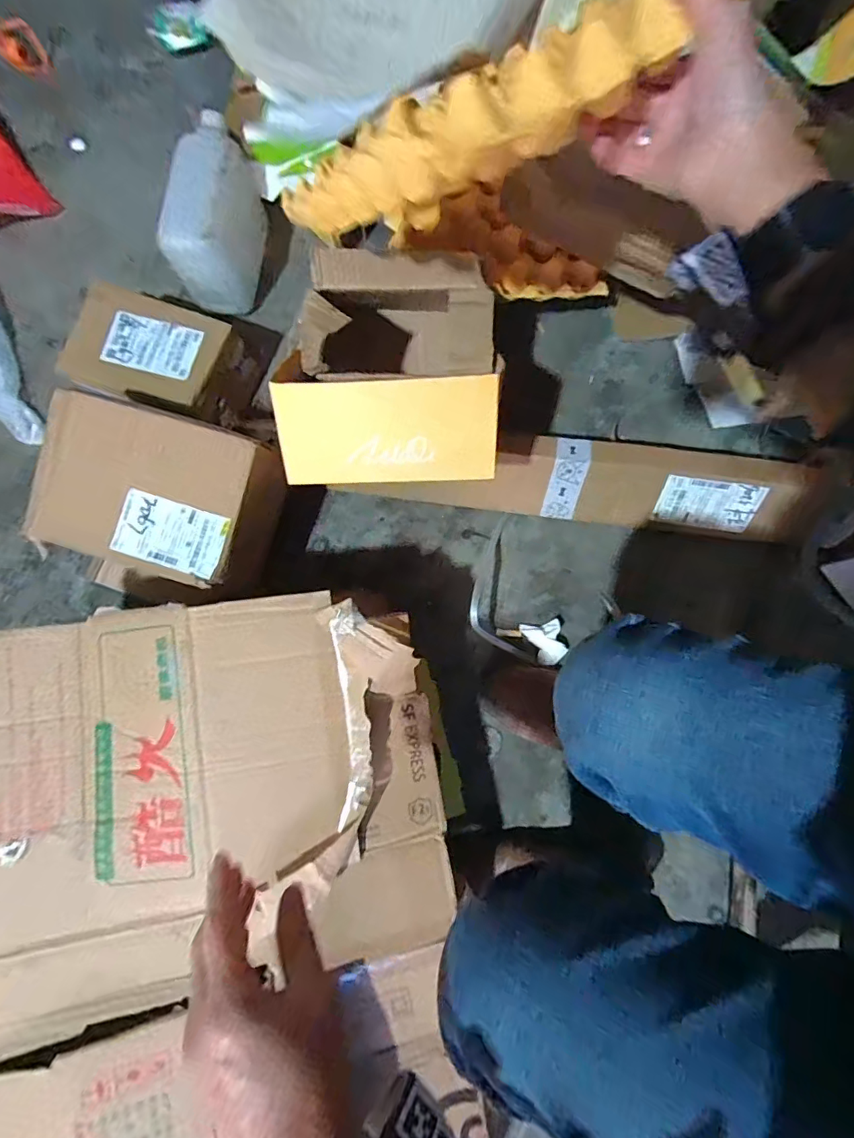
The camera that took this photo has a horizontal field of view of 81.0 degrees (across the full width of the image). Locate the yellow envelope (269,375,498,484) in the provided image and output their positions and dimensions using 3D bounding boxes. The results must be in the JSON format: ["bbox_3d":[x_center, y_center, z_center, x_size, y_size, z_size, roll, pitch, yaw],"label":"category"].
[{"bbox_3d":[-0.039,-0.138,0.504,0.214,0.008,0.103,-3,121,-2],"label":"yellow envelope"}]

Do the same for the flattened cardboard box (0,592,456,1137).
[{"bbox_3d":[-0.231,0.372,0.491,0.515,0.076,0.666,-4,83,-5],"label":"flattened cardboard box"}]

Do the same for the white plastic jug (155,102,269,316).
[{"bbox_3d":[-0.312,-0.540,0.758,0.107,0.143,0.229,5,79,0],"label":"white plastic jug"}]

